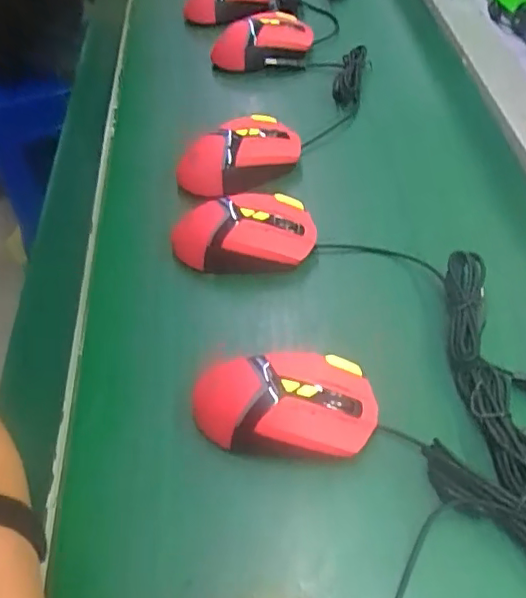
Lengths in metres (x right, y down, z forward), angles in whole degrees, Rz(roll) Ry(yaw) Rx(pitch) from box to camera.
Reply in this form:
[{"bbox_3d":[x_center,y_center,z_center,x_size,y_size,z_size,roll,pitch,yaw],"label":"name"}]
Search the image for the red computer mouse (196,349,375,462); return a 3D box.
[{"bbox_3d":[0.014,0.071,0.381,0.121,0.049,0.067,1,51,4],"label":"red computer mouse"}]

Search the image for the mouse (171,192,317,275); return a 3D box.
[{"bbox_3d":[-0.018,-0.057,0.478,0.123,0.039,0.076,-7,51,-2],"label":"mouse"}]

